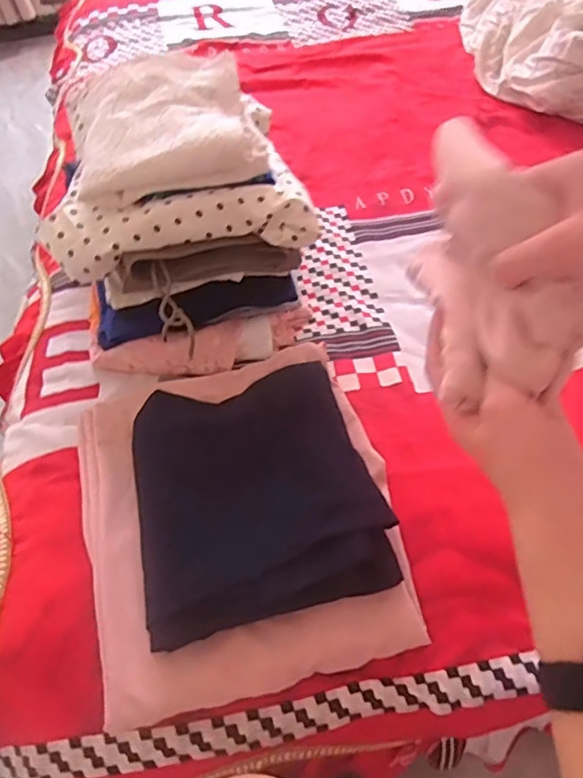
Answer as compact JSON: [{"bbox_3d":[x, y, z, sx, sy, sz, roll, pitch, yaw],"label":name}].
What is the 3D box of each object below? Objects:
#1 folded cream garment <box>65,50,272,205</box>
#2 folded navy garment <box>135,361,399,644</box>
[{"bbox_3d":[-0.160,-0.327,0.669,0.222,0.069,0.271,-15,53,-6],"label":"folded cream garment"},{"bbox_3d":[-0.035,0.094,0.547,0.231,0.048,0.249,-15,53,-6],"label":"folded navy garment"}]

